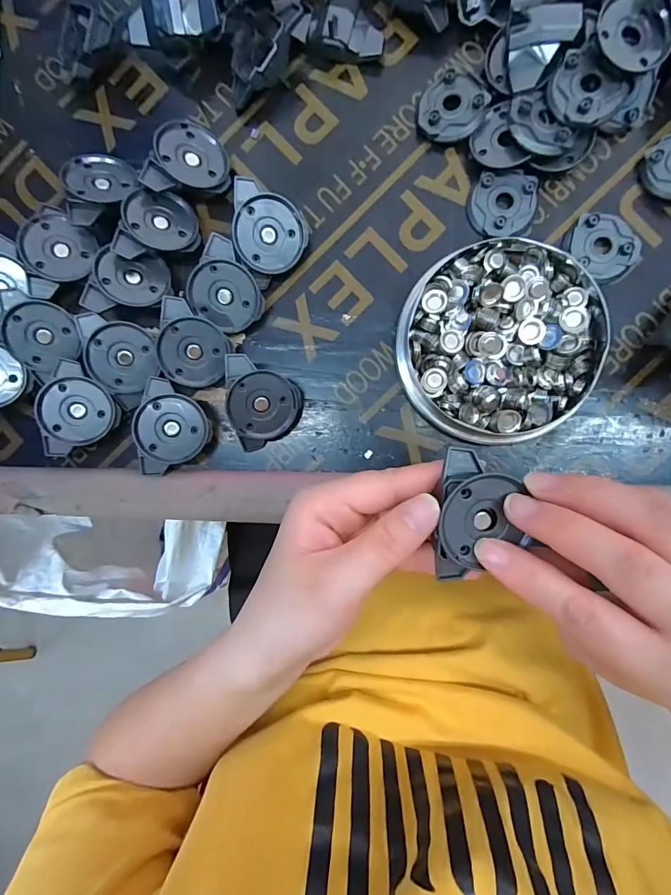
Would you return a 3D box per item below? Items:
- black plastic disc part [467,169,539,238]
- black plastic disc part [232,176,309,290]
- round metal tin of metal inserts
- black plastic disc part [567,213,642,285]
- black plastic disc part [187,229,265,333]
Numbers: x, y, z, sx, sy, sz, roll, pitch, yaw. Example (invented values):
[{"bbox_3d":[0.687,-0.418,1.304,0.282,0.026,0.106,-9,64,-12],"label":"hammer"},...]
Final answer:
[{"bbox_3d":[0.103,-0.149,0.253,0.040,0.006,0.037,0,90,5],"label":"black plastic disc part"},{"bbox_3d":[-0.044,-0.133,0.249,0.044,0.011,0.053,-39,114,-2],"label":"black plastic disc part"},{"bbox_3d":[0.100,-0.063,0.247,0.118,0.024,0.114,0,90,5],"label":"round metal tin of metal inserts"},{"bbox_3d":[0.163,-0.119,0.249,0.043,0.006,0.035,31,93,4],"label":"black plastic disc part"},{"bbox_3d":[-0.069,-0.096,0.252,0.041,0.009,0.048,-40,116,9],"label":"black plastic disc part"}]

